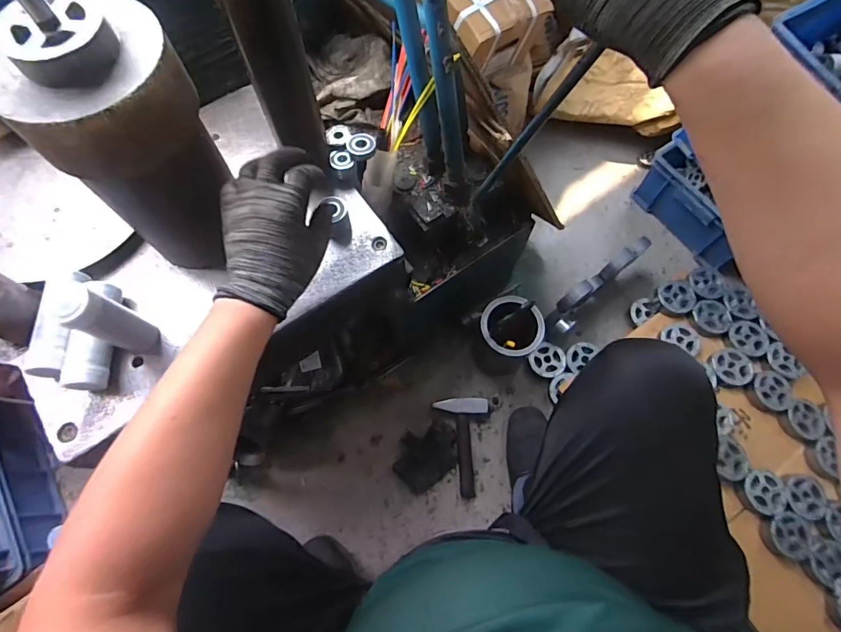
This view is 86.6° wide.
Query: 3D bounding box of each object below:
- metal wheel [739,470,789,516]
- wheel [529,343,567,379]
[{"bbox_3d":[0.629,0.324,0.822,0.071,0.022,0.076,0,69,0],"label":"metal wheel"},{"bbox_3d":[0.277,0.097,0.974,0.077,0.021,0.076,0,69,0],"label":"wheel"}]

